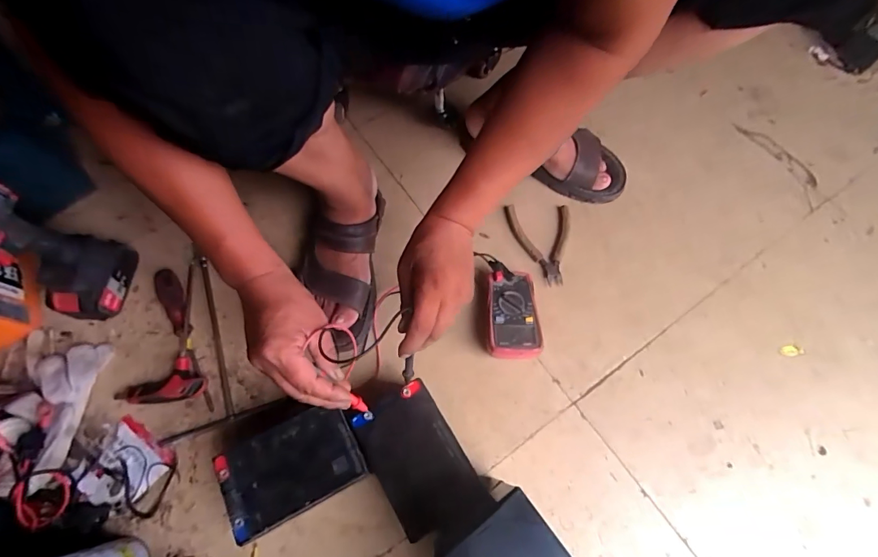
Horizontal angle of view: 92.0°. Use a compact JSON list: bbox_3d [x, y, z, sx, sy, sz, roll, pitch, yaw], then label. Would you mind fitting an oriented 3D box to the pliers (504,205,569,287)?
[{"bbox_3d":[0.164,-0.055,0.692,0.103,0.014,0.140,0,69,0],"label":"pliers"}]

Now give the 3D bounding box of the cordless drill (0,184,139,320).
[{"bbox_3d":[-0.514,0.019,0.521,0.071,0.251,0.215,0,69,0],"label":"cordless drill"}]

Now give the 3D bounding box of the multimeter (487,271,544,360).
[{"bbox_3d":[0.105,0.056,0.621,0.074,0.047,0.129,-1,69,-1],"label":"multimeter"}]

